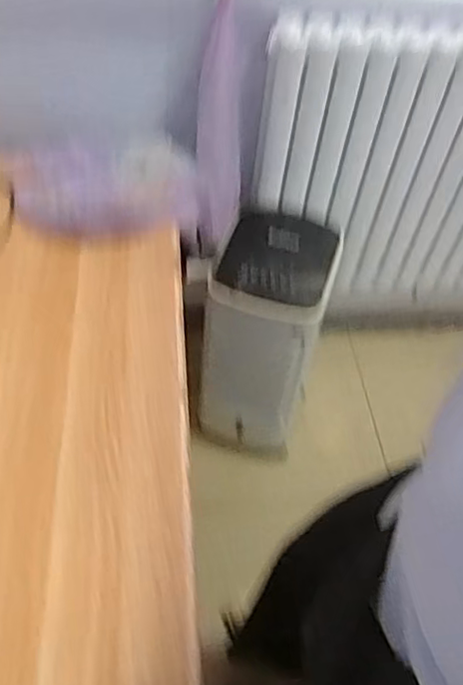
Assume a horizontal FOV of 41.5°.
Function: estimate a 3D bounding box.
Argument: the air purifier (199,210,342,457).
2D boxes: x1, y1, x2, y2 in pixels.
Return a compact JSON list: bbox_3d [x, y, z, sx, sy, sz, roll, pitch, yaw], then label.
[{"bbox_3d":[0.068,-0.023,1.432,0.247,0.514,0.323,7,49,0],"label":"air purifier"}]

